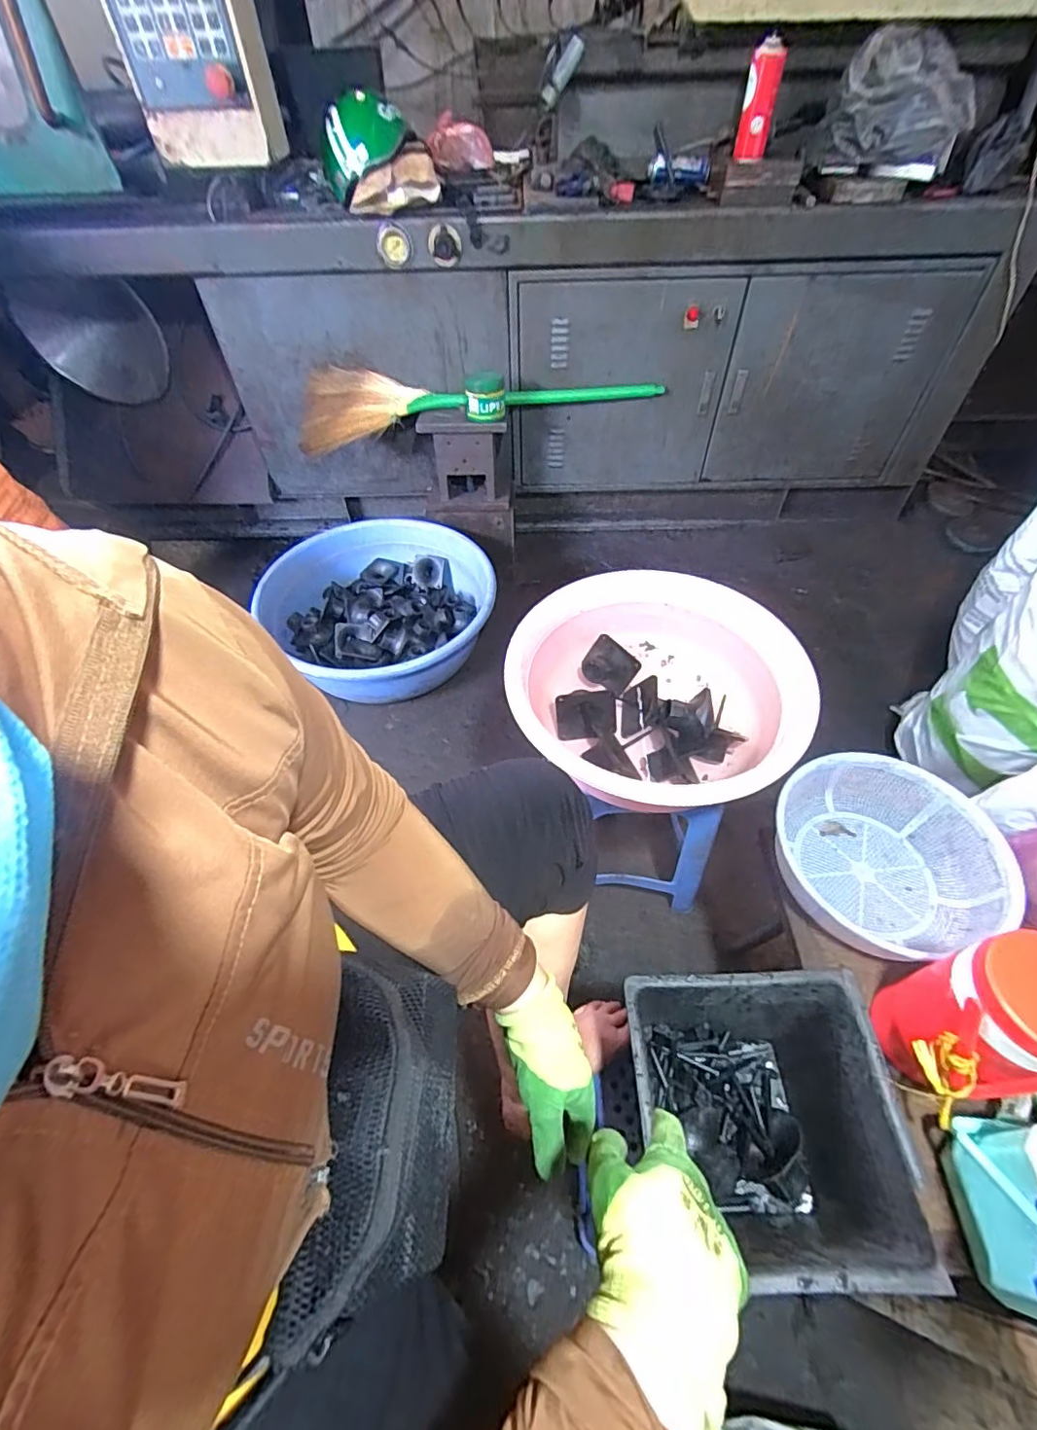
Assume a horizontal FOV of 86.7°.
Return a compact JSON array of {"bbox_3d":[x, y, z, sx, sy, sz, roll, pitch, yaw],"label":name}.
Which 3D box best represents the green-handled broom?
[{"bbox_3d":[-0.099,-0.864,1.517,0.973,0.114,0.314,-6,53,-4],"label":"green-handled broom"}]

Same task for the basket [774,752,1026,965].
[{"bbox_3d":[0.468,0.176,0.716,0.262,0.086,0.241,0,53,1],"label":"basket"}]

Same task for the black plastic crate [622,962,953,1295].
[{"bbox_3d":[0.246,0.436,0.602,0.234,0.215,0.239,-2,53,-1],"label":"black plastic crate"}]

